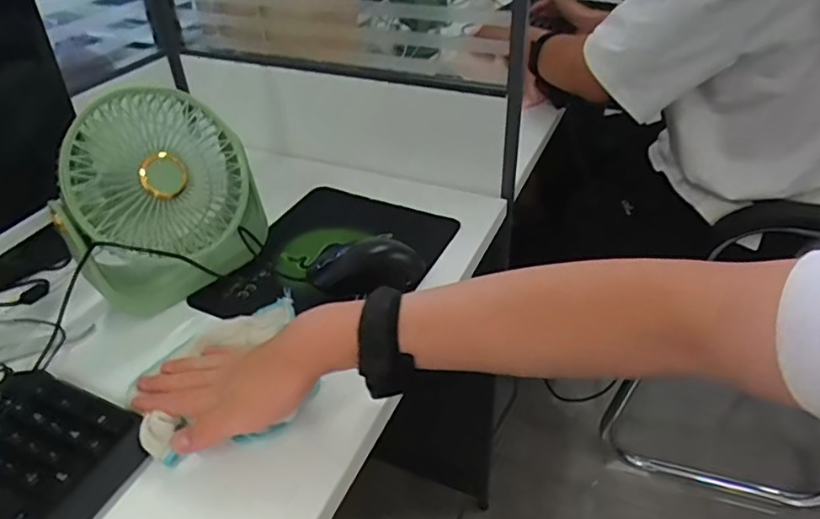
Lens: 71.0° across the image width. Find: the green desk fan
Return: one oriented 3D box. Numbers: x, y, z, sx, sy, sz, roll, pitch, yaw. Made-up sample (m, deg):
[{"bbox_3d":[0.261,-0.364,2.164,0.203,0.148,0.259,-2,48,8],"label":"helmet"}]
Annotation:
[{"bbox_3d":[-0.236,-0.061,0.552,0.177,0.173,0.093,-25,43,-27],"label":"green desk fan"}]

